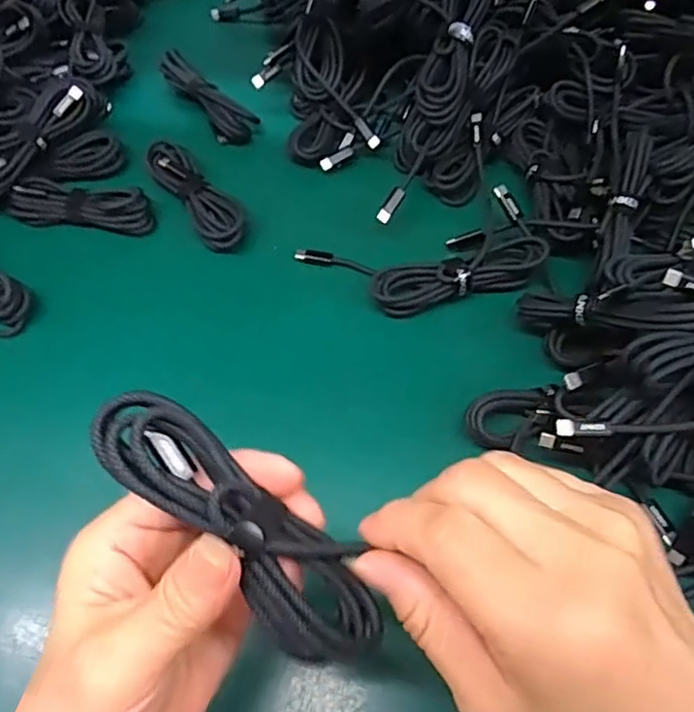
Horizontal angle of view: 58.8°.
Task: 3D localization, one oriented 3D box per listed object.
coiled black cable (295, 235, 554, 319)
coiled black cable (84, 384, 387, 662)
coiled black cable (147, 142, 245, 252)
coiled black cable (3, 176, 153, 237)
[{"bbox_3d":[0.047,-0.050,0.411,0.159,0.035,0.050,2,62,4],"label":"coiled black cable"},{"bbox_3d":[-0.033,0.054,0.198,0.112,0.018,0.034,45,70,-6],"label":"coiled black cable"},{"bbox_3d":[-0.112,-0.120,0.453,0.032,0.019,0.111,-34,65,-14],"label":"coiled black cable"},{"bbox_3d":[-0.197,-0.114,0.454,0.108,0.021,0.033,5,62,6],"label":"coiled black cable"}]

